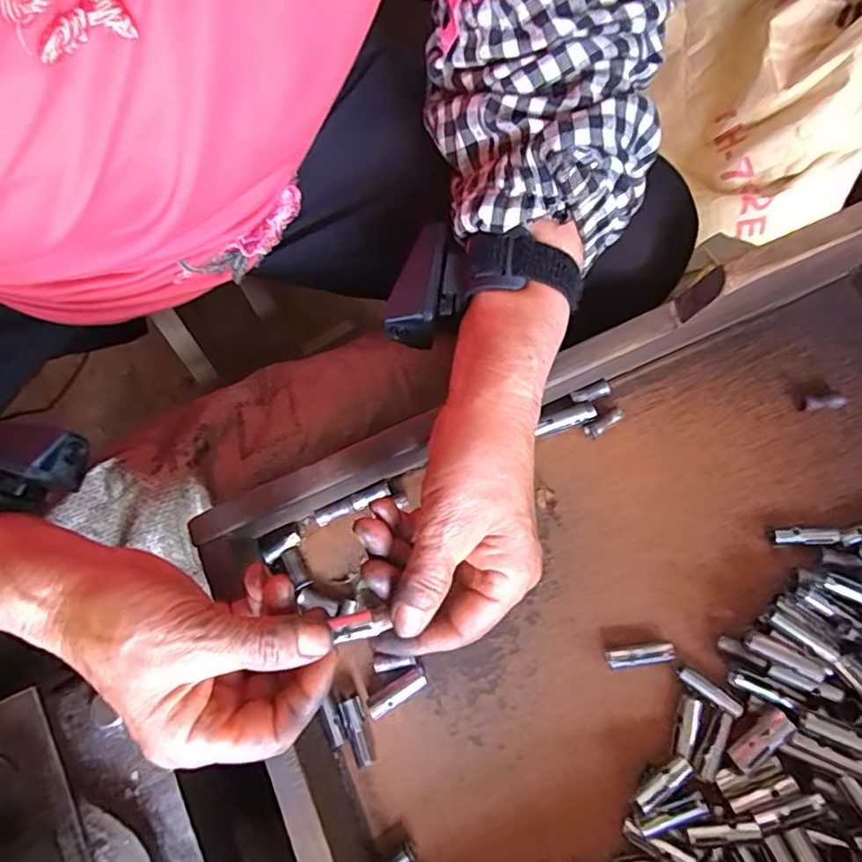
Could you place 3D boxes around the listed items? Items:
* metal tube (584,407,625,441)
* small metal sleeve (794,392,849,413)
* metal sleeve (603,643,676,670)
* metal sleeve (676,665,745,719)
[{"bbox_3d":[0.110,-0.005,0.372,0.027,0.009,0.009,-32,78,-9],"label":"metal tube"},{"bbox_3d":[0.244,-0.019,0.365,0.028,0.009,0.011,-6,75,11],"label":"small metal sleeve"},{"bbox_3d":[0.122,0.130,0.339,0.037,0.010,0.011,-7,75,-3],"label":"metal sleeve"},{"bbox_3d":[0.157,0.147,0.330,0.039,0.006,0.008,36,77,8],"label":"metal sleeve"}]

